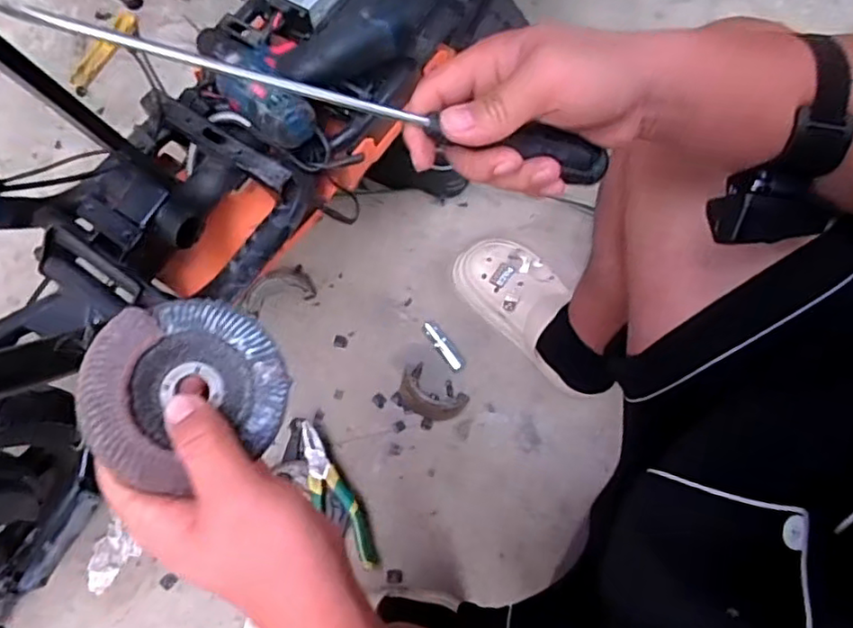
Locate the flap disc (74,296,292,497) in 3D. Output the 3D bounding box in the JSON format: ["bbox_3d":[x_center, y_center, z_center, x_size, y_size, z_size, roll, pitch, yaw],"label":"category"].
[{"bbox_3d":[-0.115,0.037,0.300,0.089,0.012,0.087,4,79,-23],"label":"flap disc"}]

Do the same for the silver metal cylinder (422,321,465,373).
[{"bbox_3d":[0.024,0.045,0.889,0.026,0.022,0.084,-35,80,-9],"label":"silver metal cylinder"}]

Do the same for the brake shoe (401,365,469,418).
[{"bbox_3d":[0.006,0.116,0.867,0.097,0.015,0.053,26,77,5],"label":"brake shoe"}]

